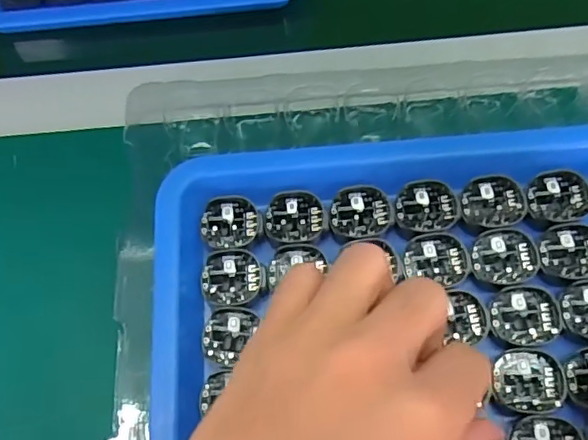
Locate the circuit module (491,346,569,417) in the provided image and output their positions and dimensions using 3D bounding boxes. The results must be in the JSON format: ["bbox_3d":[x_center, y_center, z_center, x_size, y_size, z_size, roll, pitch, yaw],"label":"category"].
[{"bbox_3d":[0.095,0.065,0.231,0.027,0.004,0.025,-7,67,0],"label":"circuit module"}]

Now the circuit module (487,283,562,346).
[{"bbox_3d":[0.097,0.039,0.239,0.028,0.004,0.024,-9,67,0],"label":"circuit module"}]

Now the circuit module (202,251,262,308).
[{"bbox_3d":[-0.028,0.026,0.252,0.026,0.004,0.024,-5,67,1],"label":"circuit module"}]

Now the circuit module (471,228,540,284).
[{"bbox_3d":[0.091,0.016,0.249,0.028,0.004,0.024,-8,67,0],"label":"circuit module"}]

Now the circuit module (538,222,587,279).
[{"bbox_3d":[0.121,0.013,0.248,0.028,0.004,0.024,-9,67,-1],"label":"circuit module"}]

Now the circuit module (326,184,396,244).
[{"bbox_3d":[0.030,-0.004,0.259,0.029,0.004,0.024,-12,67,-2],"label":"circuit module"}]

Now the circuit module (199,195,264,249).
[{"bbox_3d":[-0.029,0.001,0.260,0.028,0.004,0.025,-7,67,0],"label":"circuit module"}]

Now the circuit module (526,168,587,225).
[{"bbox_3d":[0.119,-0.011,0.257,0.028,0.004,0.024,-13,67,-2],"label":"circuit module"}]

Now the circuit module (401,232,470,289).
[{"bbox_3d":[0.062,0.017,0.250,0.028,0.004,0.022,0,67,3],"label":"circuit module"}]

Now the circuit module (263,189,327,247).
[{"bbox_3d":[0.000,-0.002,0.260,0.027,0.004,0.025,-5,67,1],"label":"circuit module"}]

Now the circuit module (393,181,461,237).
[{"bbox_3d":[0.060,-0.006,0.258,0.028,0.004,0.024,-9,67,-1],"label":"circuit module"}]

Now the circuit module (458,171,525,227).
[{"bbox_3d":[0.089,-0.009,0.257,0.028,0.004,0.024,-14,67,-3],"label":"circuit module"}]

